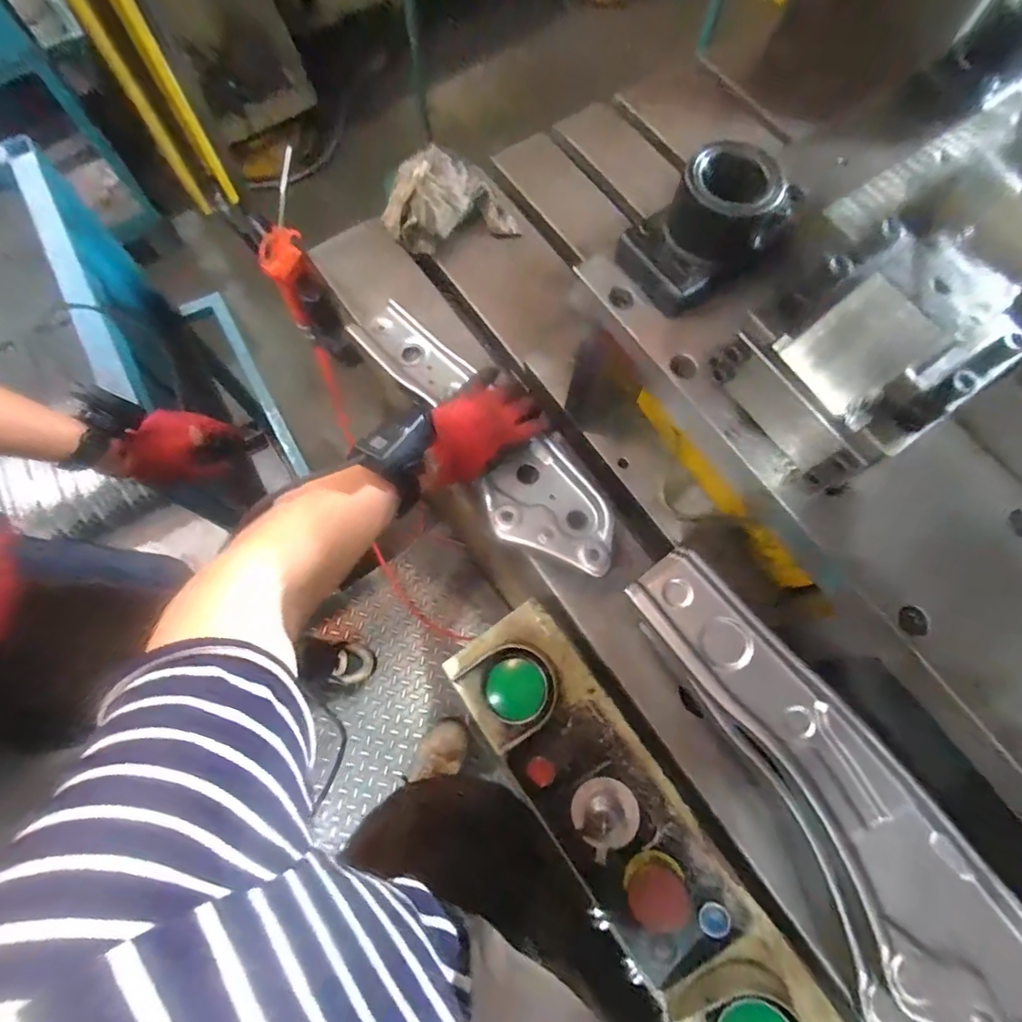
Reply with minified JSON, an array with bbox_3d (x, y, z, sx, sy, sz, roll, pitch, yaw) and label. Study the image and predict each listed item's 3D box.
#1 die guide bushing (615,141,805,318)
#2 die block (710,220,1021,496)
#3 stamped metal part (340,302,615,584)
[{"bbox_3d":[0.163,-0.218,0.399,0.129,0.082,0.089,-28,75,-10],"label":"die guide bushing"},{"bbox_3d":[0.240,-0.106,0.351,0.146,0.099,0.132,-38,77,-13],"label":"die block"},{"bbox_3d":[-0.040,-0.095,0.601,0.109,0.024,0.428,-37,70,-12],"label":"stamped metal part"}]

